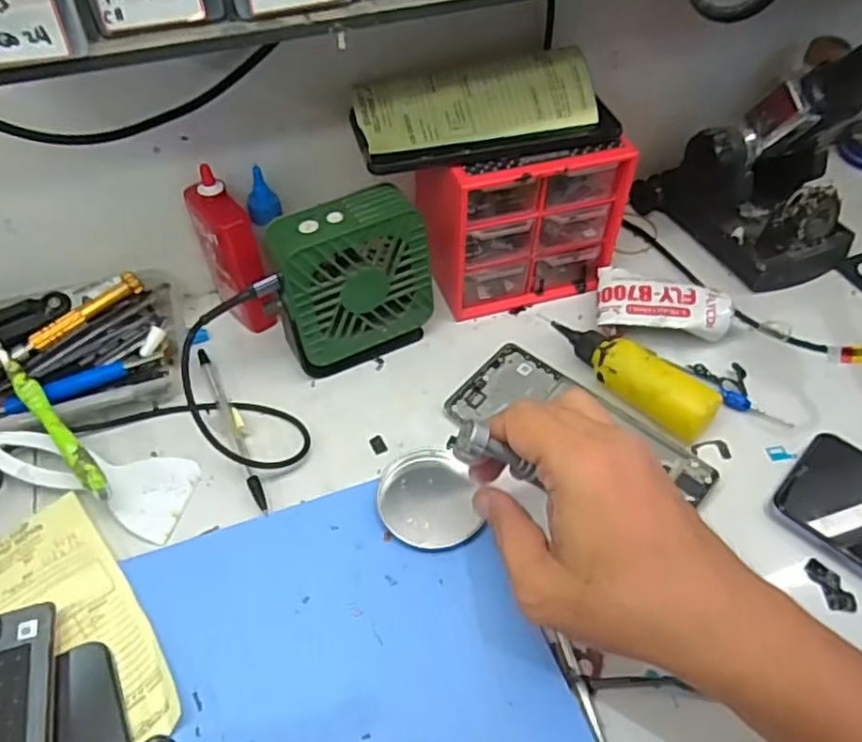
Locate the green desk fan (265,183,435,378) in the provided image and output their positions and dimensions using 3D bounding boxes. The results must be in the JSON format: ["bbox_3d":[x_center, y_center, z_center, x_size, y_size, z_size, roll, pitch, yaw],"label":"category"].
[{"bbox_3d":[-0.053,-0.055,0.444,0.101,0.111,0.041,-21,53,-19],"label":"green desk fan"}]

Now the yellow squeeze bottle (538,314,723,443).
[{"bbox_3d":[0.127,0.002,0.442,0.122,0.034,0.029,35,57,25],"label":"yellow squeeze bottle"}]

